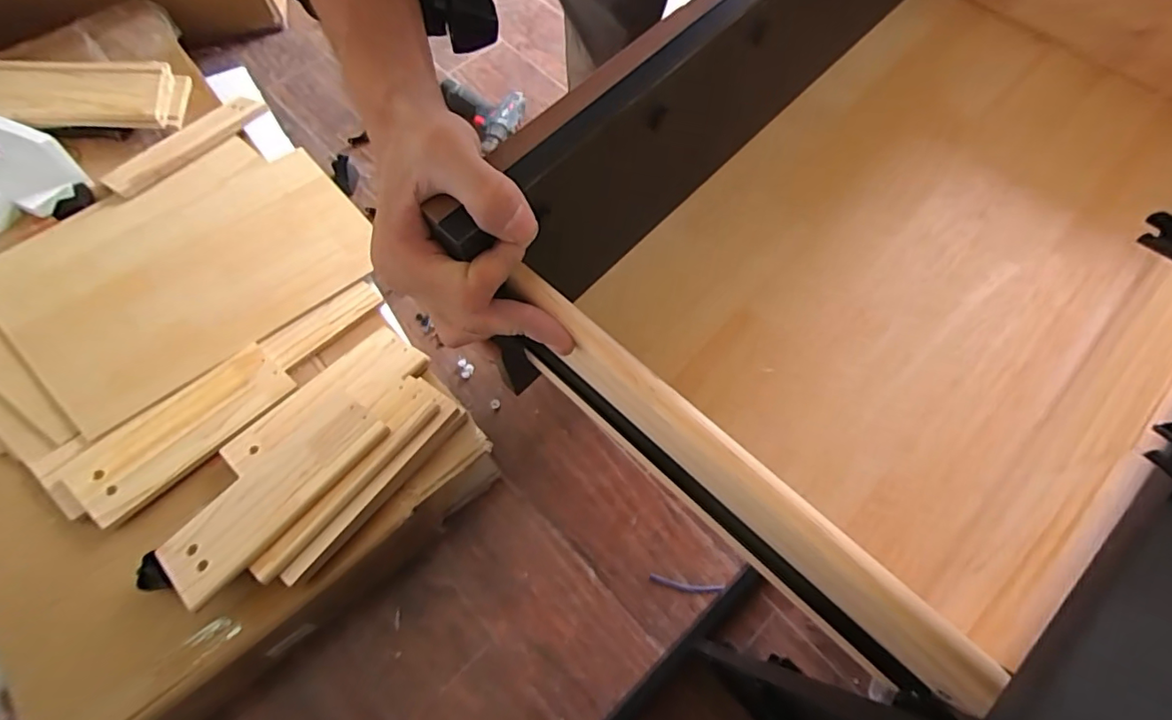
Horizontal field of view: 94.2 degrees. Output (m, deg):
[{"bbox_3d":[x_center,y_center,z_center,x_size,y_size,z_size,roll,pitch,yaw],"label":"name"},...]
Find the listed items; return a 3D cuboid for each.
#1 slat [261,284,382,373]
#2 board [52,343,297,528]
[{"bbox_3d":[-0.445,-0.065,0.925,0.061,0.010,0.201,41,61,8],"label":"slat"},{"bbox_3d":[-0.595,0.097,0.802,0.113,0.013,0.292,39,61,12],"label":"board"}]

